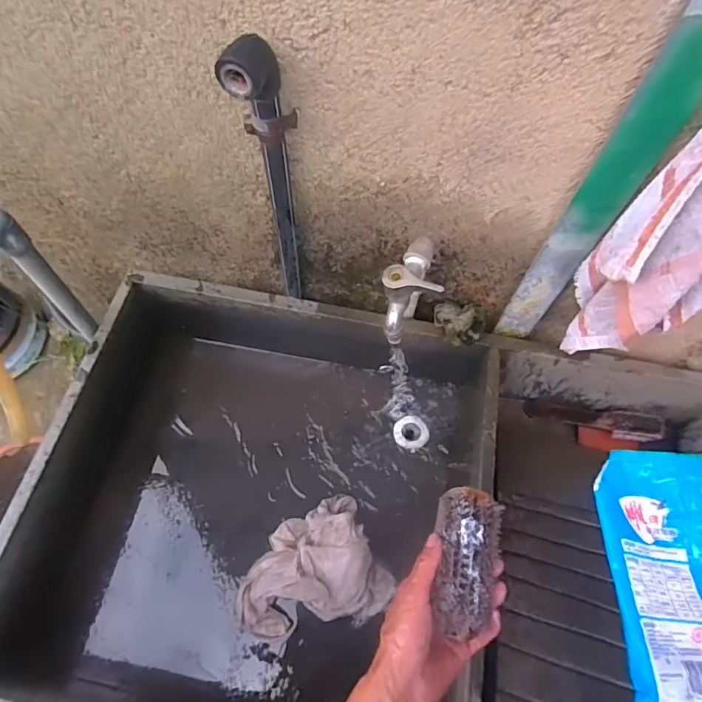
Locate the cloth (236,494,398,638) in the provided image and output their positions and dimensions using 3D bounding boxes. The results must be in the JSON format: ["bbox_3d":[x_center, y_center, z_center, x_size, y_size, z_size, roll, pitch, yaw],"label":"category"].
[{"bbox_3d":[-0.057,0.316,0.666,0.201,0.077,0.163,-25,67,-12],"label":"cloth"}]

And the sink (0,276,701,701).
[{"bbox_3d":[0.059,0.239,0.668,0.924,0.264,0.561,9,65,4],"label":"sink"}]

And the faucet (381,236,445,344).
[{"bbox_3d":[0.062,-0.078,0.524,0.054,0.079,0.111,2,65,0],"label":"faucet"}]

